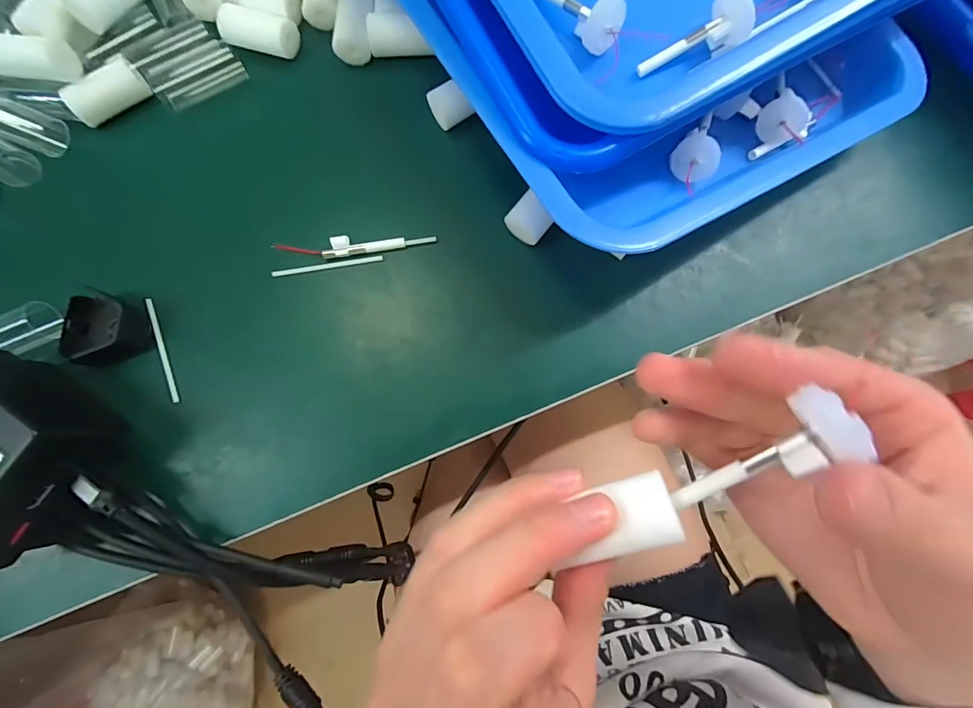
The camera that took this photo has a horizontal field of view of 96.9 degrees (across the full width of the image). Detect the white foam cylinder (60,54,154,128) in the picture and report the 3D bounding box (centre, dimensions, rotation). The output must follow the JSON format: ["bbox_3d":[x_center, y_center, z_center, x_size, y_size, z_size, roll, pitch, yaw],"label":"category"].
[{"bbox_3d":[-0.219,-0.151,0.248,0.041,0.018,0.020,-39,80,-6],"label":"white foam cylinder"}]

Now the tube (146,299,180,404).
[{"bbox_3d":[-0.173,-0.003,0.229,0.004,0.004,0.060,-22,79,-3],"label":"tube"}]

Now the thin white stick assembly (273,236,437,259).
[{"bbox_3d":[-0.071,-0.058,0.234,0.085,0.007,0.009,-5,79,1],"label":"thin white stick assembly"}]

